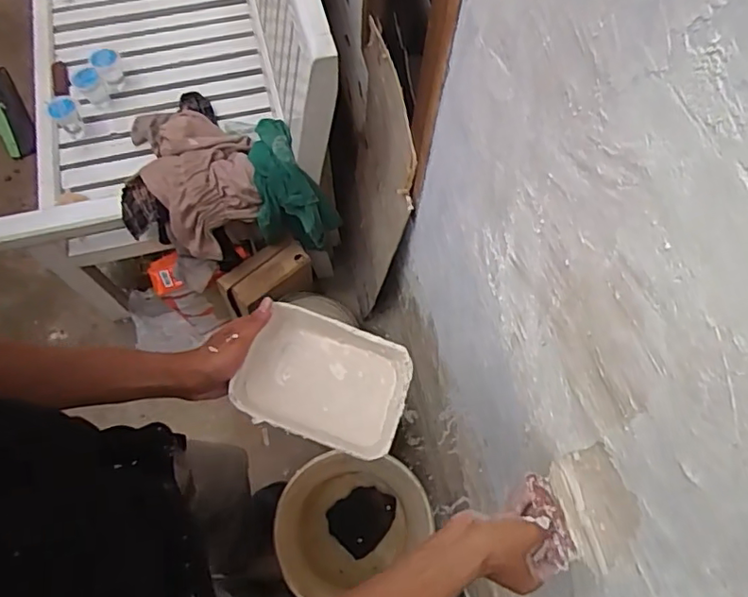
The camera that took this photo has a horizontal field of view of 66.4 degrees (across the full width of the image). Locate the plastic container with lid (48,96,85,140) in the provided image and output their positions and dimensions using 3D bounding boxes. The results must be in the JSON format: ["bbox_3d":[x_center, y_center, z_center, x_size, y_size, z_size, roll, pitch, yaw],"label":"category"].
[{"bbox_3d":[-0.737,-0.438,1.369,0.062,0.091,0.065,-31,72,-14],"label":"plastic container with lid"}]

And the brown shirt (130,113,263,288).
[{"bbox_3d":[-0.402,-0.290,1.307,0.235,0.209,0.440,-20,70,-10],"label":"brown shirt"}]

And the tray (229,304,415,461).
[{"bbox_3d":[-0.054,0.088,0.606,0.170,0.050,0.123,17,68,5],"label":"tray"}]

